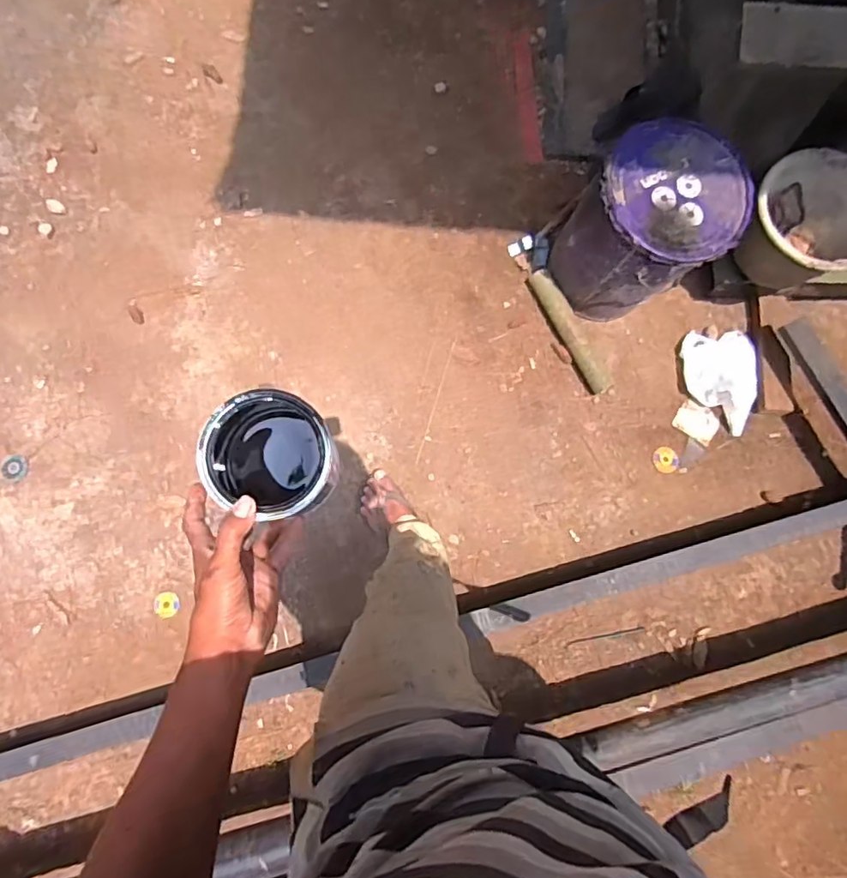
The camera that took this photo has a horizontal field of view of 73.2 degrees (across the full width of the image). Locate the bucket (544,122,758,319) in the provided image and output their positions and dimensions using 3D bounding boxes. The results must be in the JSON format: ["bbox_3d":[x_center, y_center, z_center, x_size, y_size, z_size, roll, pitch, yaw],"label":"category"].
[{"bbox_3d":[0.487,-0.456,1.256,0.285,0.326,0.285,0,81,0],"label":"bucket"}]

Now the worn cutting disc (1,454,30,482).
[{"bbox_3d":[-0.939,0.068,1.311,0.062,0.010,0.062,0,78,-1],"label":"worn cutting disc"}]

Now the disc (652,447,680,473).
[{"bbox_3d":[0.588,0.051,1.382,0.057,0.009,0.063,-26,80,-6],"label":"disc"}]

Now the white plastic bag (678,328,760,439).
[{"bbox_3d":[0.728,-0.149,1.378,0.173,0.079,0.256,3,78,-1],"label":"white plastic bag"}]

